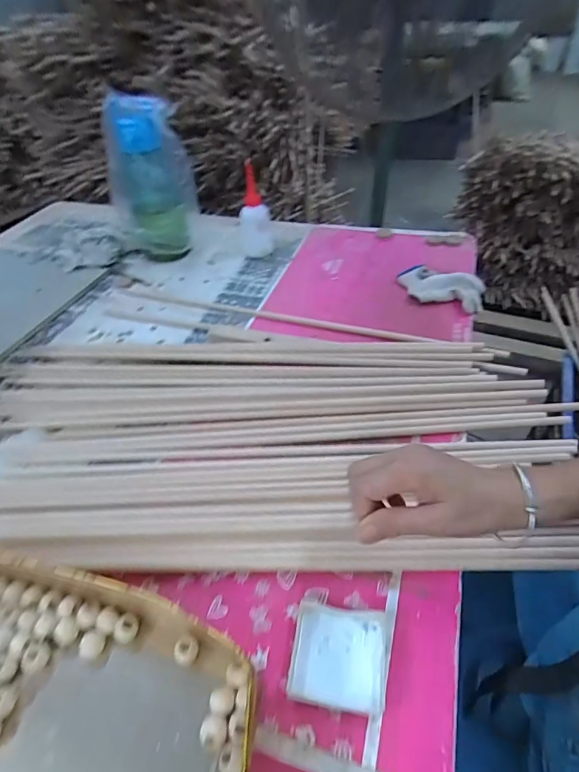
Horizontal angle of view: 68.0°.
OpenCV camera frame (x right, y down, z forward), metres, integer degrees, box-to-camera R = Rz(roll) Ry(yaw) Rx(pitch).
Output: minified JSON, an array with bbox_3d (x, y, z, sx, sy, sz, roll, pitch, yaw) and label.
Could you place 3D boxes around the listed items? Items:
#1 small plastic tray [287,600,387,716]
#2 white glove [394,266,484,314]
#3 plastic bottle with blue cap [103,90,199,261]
[{"bbox_3d":[0.042,0.224,0.358,0.075,0.012,0.072,4,44,7],"label":"small plastic tray"},{"bbox_3d":[0.264,-0.167,0.757,0.149,0.055,0.107,14,46,17],"label":"white glove"},{"bbox_3d":[-0.266,-0.392,0.833,0.157,0.281,0.152,-17,45,-14],"label":"plastic bottle with blue cap"}]

